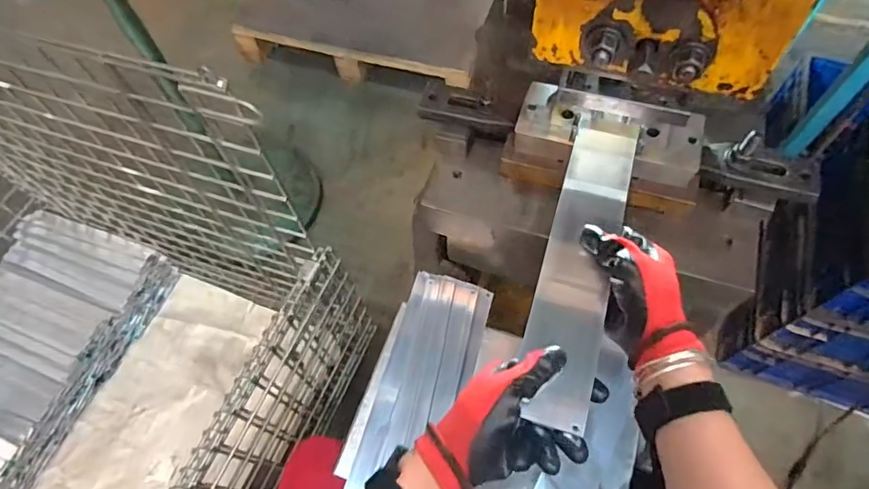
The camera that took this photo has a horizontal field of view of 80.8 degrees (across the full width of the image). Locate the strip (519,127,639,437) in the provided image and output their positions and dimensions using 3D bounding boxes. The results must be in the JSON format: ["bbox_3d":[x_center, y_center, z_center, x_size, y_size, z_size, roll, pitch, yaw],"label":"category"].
[{"bbox_3d":[0.134,0.013,0.468,0.062,0.009,0.300,14,63,12],"label":"strip"}]

